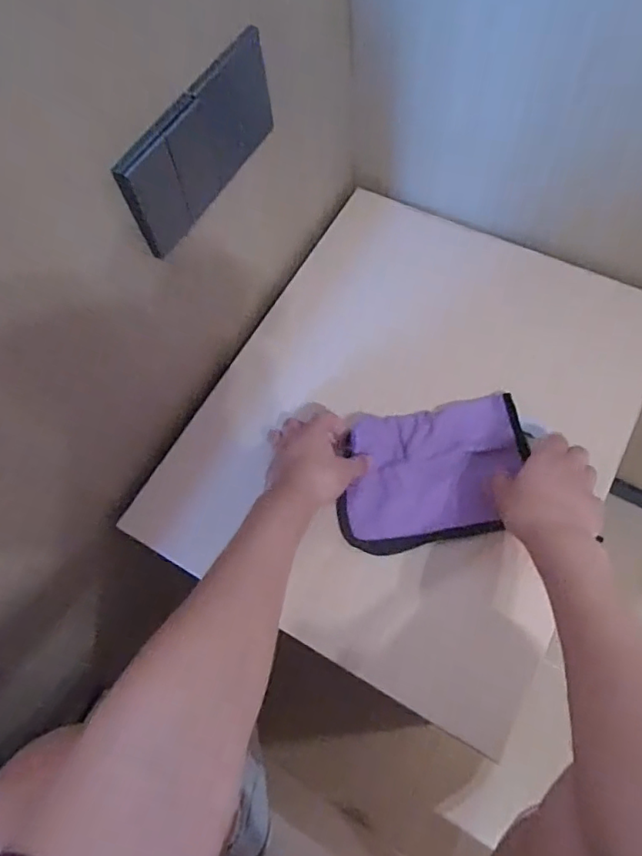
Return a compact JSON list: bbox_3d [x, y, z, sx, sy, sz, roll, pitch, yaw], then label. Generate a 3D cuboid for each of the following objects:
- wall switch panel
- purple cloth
[{"bbox_3d":[-0.090,-0.218,0.436,0.014,0.086,0.167,29,69,11],"label":"wall switch panel"},{"bbox_3d":[0.107,0.042,0.542,0.176,0.026,0.136,-5,67,-3],"label":"purple cloth"}]

